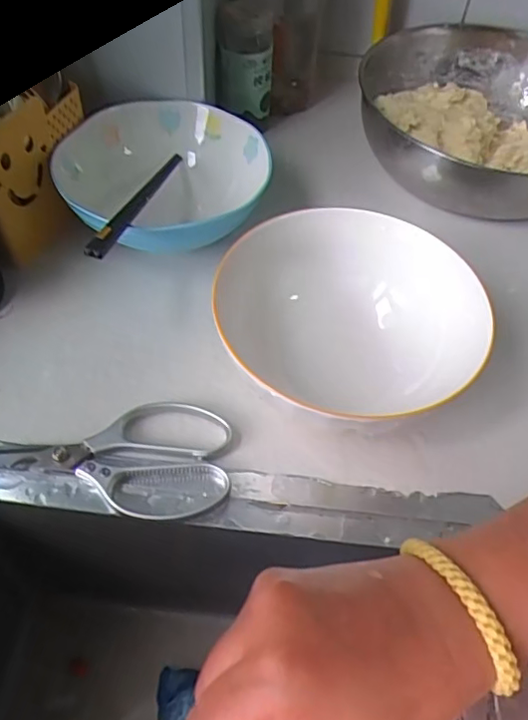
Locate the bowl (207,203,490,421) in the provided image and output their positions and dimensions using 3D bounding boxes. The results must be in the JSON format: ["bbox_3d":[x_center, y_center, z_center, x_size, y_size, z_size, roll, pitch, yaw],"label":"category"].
[{"bbox_3d":[0.063,-0.019,0.449,0.189,0.095,0.190,2,53,-3],"label":"bowl"}]

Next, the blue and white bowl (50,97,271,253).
[{"bbox_3d":[-0.097,-0.169,0.564,0.197,0.078,0.181,-2,54,-5],"label":"blue and white bowl"}]

